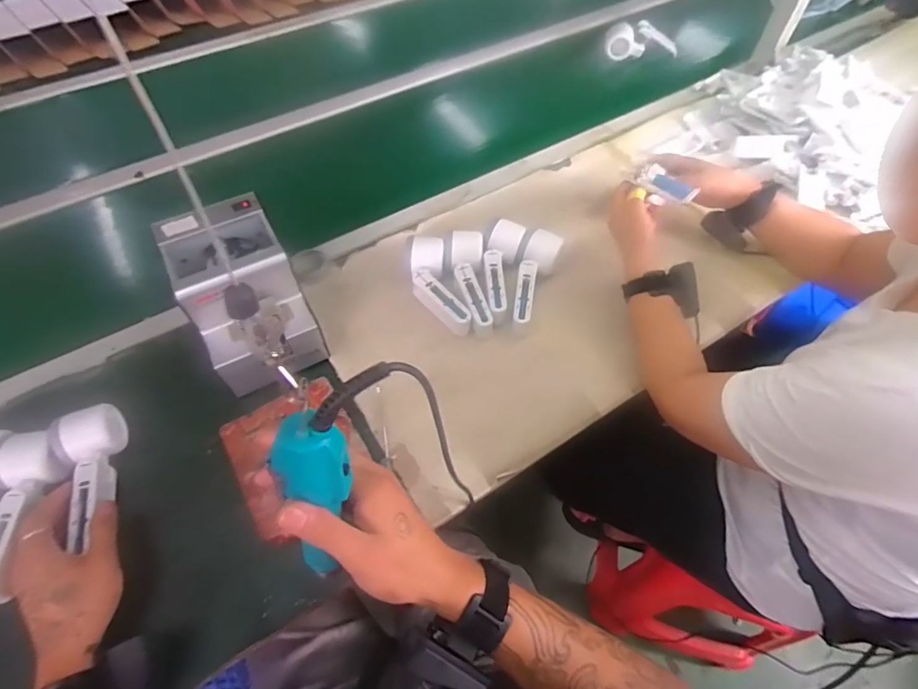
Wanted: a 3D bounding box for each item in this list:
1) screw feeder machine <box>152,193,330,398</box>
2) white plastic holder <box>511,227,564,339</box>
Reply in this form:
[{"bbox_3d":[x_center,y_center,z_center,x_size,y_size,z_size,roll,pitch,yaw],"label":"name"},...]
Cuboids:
[{"bbox_3d":[-0.250,-0.056,0.582,0.123,0.133,0.175,-27,62,-17],"label":"screw feeder machine"},{"bbox_3d":[0.094,-0.088,0.680,0.054,0.046,0.150,20,59,12],"label":"white plastic holder"}]

